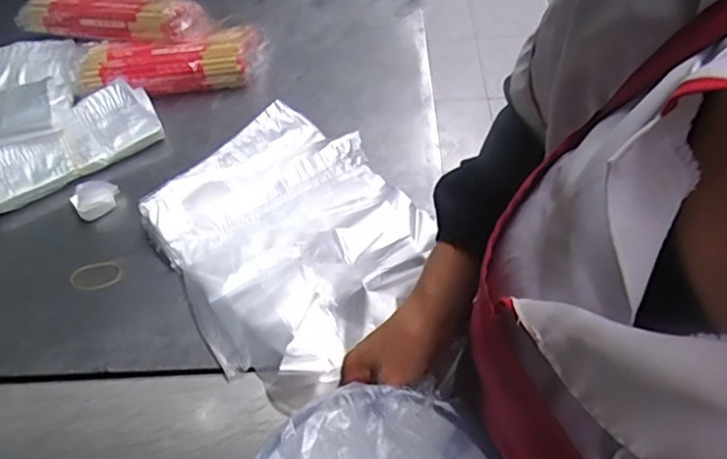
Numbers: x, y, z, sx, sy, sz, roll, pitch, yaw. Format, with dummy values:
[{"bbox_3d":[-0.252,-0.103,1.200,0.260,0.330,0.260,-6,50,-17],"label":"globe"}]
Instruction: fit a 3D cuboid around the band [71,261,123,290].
[{"bbox_3d":[-0.274,0.047,0.593,0.051,0.004,0.031,-12,59,-5],"label":"band"}]

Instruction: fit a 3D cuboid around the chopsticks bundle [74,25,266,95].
[{"bbox_3d":[-0.233,-0.204,0.715,0.227,0.045,0.079,-12,59,-5],"label":"chopsticks bundle"}]

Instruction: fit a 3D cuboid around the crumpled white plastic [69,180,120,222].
[{"bbox_3d":[-0.289,-0.031,0.626,0.047,0.039,0.031,-24,61,-12],"label":"crumpled white plastic"}]

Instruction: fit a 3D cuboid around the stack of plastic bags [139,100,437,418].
[{"bbox_3d":[-0.074,0.011,0.590,0.241,0.045,0.260,-40,66,-20],"label":"stack of plastic bags"}]

